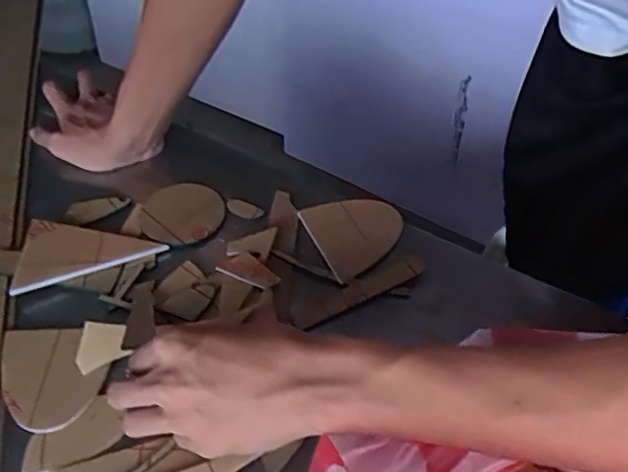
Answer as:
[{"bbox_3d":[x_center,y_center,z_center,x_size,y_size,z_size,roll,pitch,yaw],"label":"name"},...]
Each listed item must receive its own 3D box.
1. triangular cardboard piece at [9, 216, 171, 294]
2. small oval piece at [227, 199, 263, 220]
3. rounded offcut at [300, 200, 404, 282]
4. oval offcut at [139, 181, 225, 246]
[{"bbox_3d":[-0.179,0.013,0.467,0.110,0.009,0.071,-1,47,-1],"label":"triangular cardboard piece"},{"bbox_3d":[-0.059,-0.024,0.502,0.032,0.007,0.015,21,51,18],"label":"small oval piece"},{"bbox_3d":[0.037,-0.003,0.476,0.073,0.004,0.080,-17,49,-15],"label":"rounded offcut"},{"bbox_3d":[-0.114,-0.019,0.497,0.069,0.008,0.063,-1,56,4],"label":"oval offcut"}]

